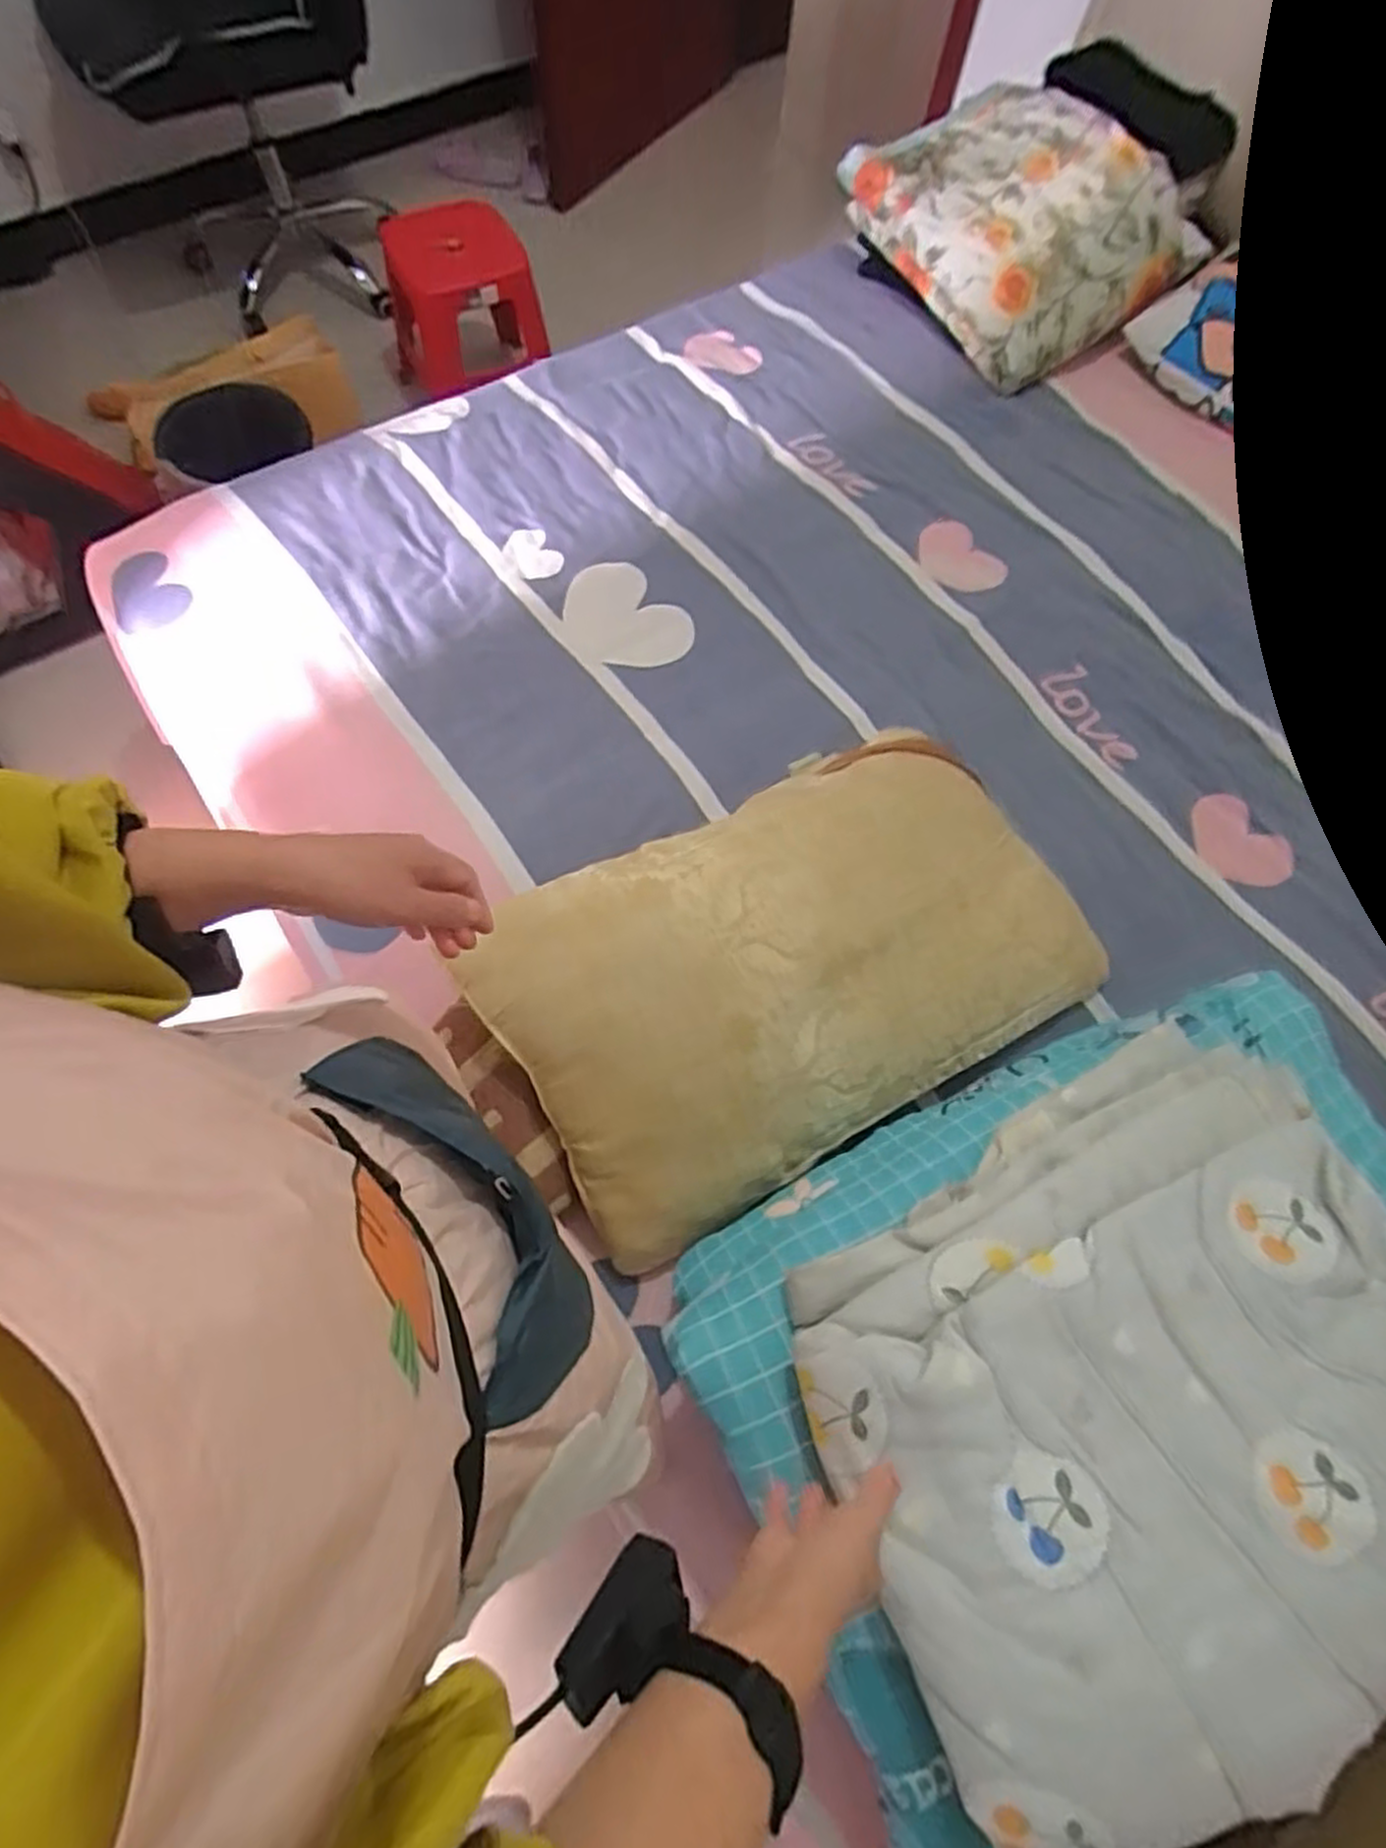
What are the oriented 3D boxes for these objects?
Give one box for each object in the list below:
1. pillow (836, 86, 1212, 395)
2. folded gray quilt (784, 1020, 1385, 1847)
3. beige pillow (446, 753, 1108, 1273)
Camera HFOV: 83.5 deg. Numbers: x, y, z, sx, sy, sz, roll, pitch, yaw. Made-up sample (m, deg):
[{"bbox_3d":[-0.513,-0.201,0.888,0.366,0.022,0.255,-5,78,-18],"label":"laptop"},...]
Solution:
[{"bbox_3d":[0.528,-1.141,1.253,0.365,0.168,0.447,-33,74,-14],"label":"pillow"},{"bbox_3d":[0.345,0.322,0.539,0.498,0.089,0.341,-24,72,-11],"label":"folded gray quilt"},{"bbox_3d":[0.108,0.031,0.804,0.610,0.154,0.373,-29,73,-13],"label":"beige pillow"}]

